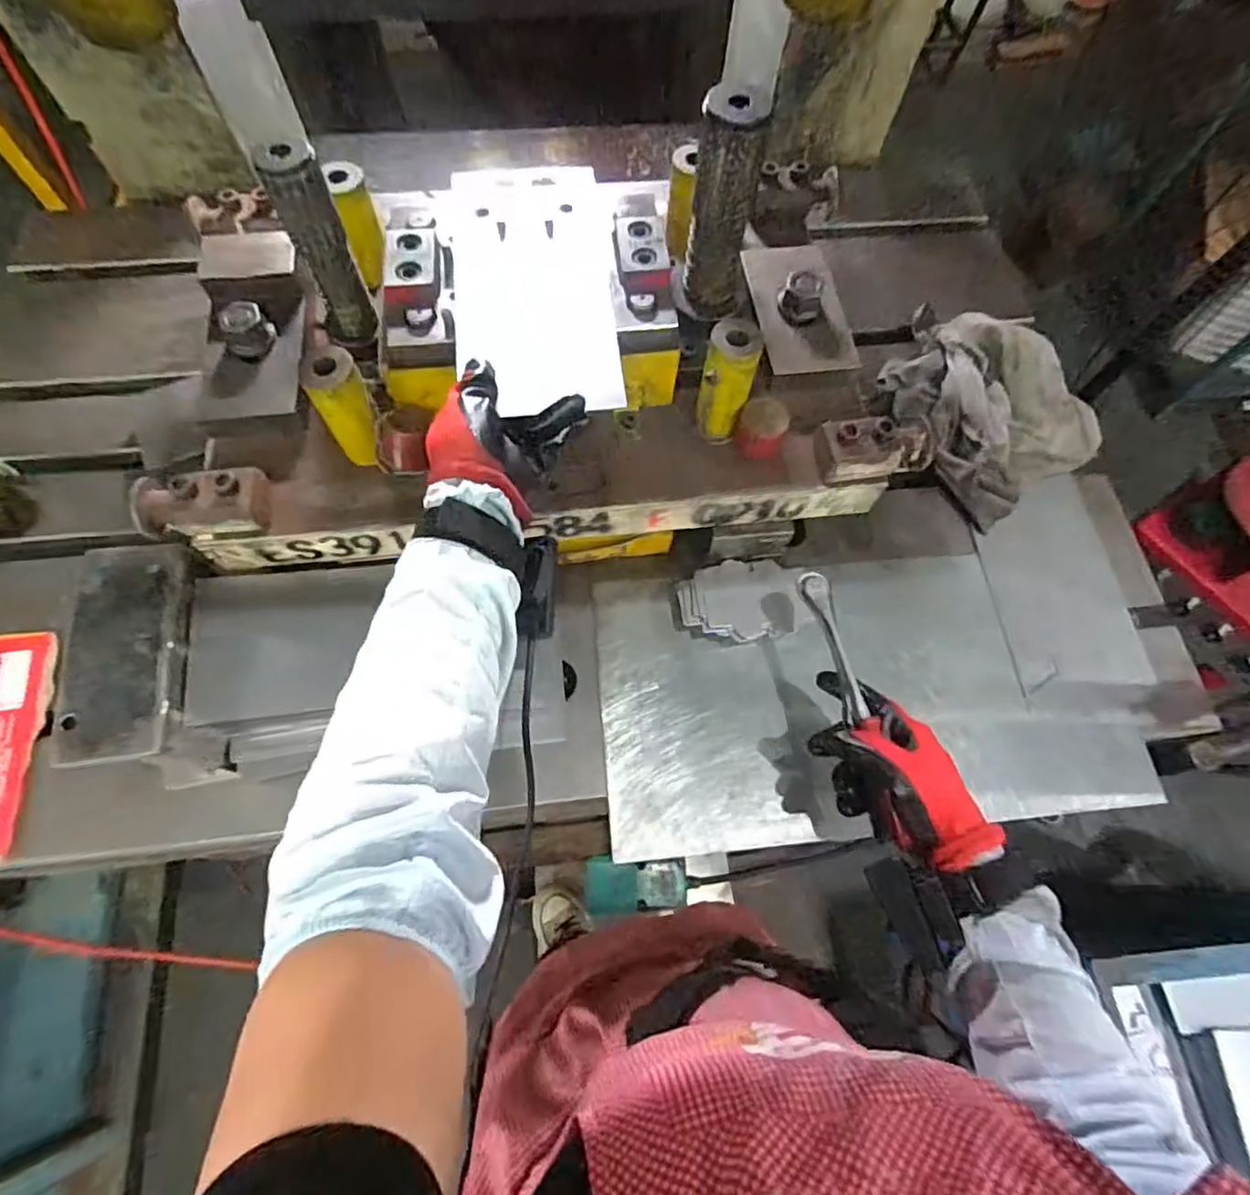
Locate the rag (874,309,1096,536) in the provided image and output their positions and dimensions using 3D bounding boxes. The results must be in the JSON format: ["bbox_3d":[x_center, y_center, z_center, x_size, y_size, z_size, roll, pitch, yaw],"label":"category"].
[{"bbox_3d":[0.379,-0.224,0.702,0.185,0.071,0.254,-31,71,-14],"label":"rag"}]

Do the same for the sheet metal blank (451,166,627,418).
[{"bbox_3d":[-0.074,-0.255,0.512,0.120,0.007,0.255,-6,69,-5],"label":"sheet metal blank"}]

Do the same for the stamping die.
[{"bbox_3d":[-0.072,-0.219,0.515,0.606,0.236,0.283,-5,67,-4],"label":"stamping die"}]

